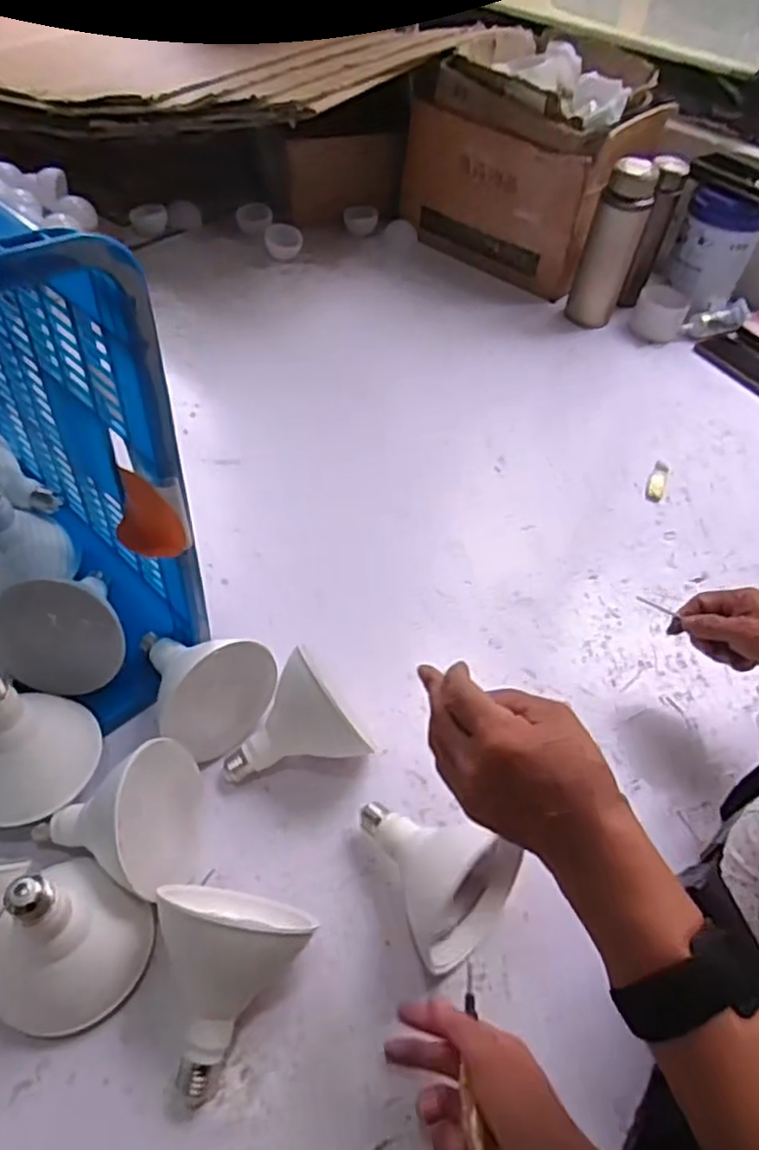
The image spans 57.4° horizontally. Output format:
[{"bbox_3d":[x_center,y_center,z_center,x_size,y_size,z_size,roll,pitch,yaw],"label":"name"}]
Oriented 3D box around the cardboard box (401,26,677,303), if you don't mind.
[{"bbox_3d":[0.266,-0.720,1.229,0.371,0.306,0.257,34,55,20],"label":"cardboard box"}]

